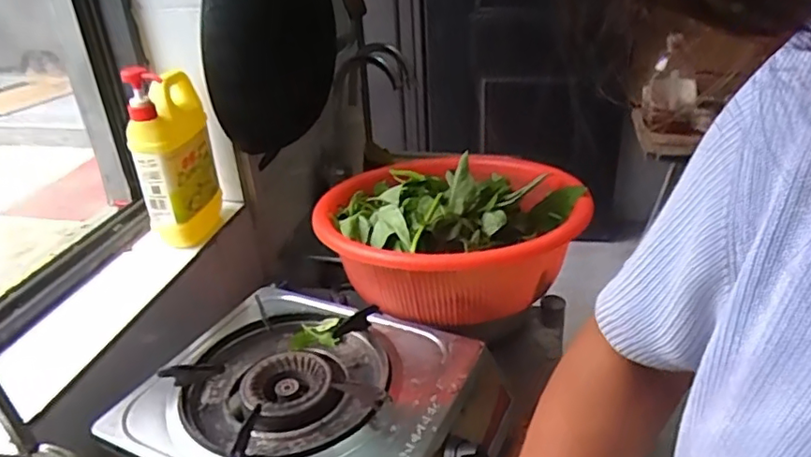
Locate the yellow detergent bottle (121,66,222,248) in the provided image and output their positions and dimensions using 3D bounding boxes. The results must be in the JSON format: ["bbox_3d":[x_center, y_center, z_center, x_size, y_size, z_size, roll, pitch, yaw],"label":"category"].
[{"bbox_3d":[-0.324,-0.099,0.848,0.061,0.246,0.117,0,29,7],"label":"yellow detergent bottle"}]

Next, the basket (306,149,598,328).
[{"bbox_3d":[0.063,-0.001,0.844,0.346,0.138,0.335,-12,30,-14],"label":"basket"}]

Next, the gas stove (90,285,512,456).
[{"bbox_3d":[-0.095,0.211,0.674,0.368,0.120,0.292,10,32,24],"label":"gas stove"}]

